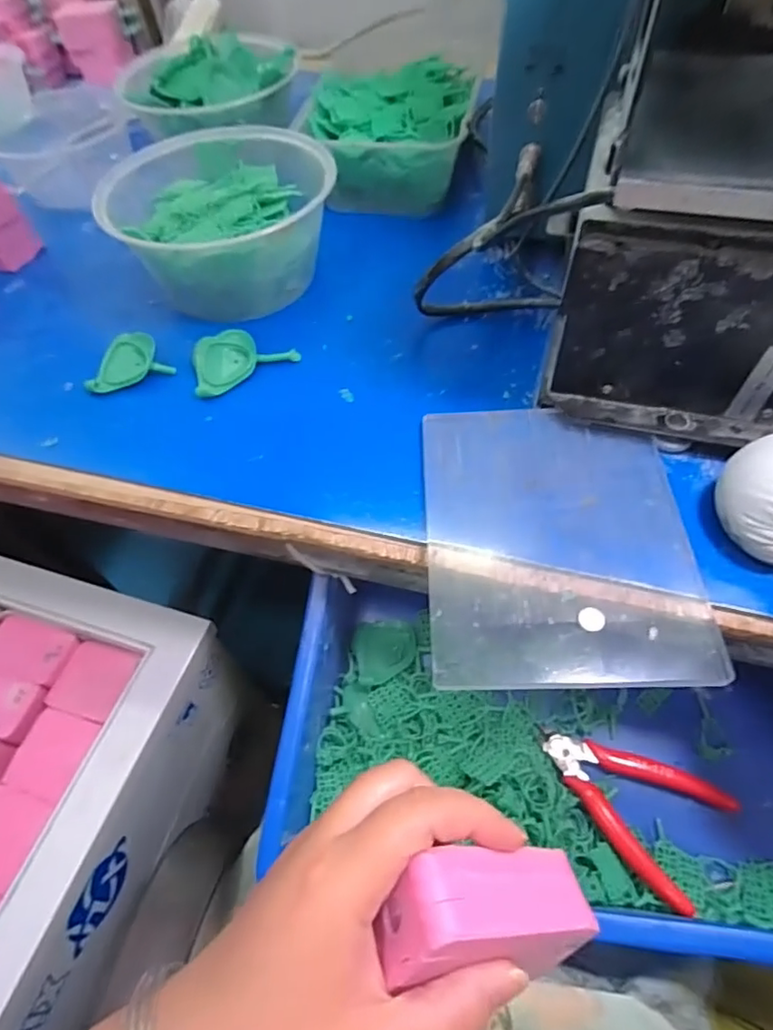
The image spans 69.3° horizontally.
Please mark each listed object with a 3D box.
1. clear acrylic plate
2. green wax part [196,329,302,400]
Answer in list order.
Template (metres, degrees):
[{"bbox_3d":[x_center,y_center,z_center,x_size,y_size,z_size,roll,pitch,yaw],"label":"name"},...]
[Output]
[{"bbox_3d":[0.089,0.008,0.301,0.132,0.010,0.165,-3,58,5],"label":"clear acrylic plate"},{"bbox_3d":[-0.099,-0.110,0.389,0.071,0.016,0.047,-13,57,-5],"label":"green wax part"}]

